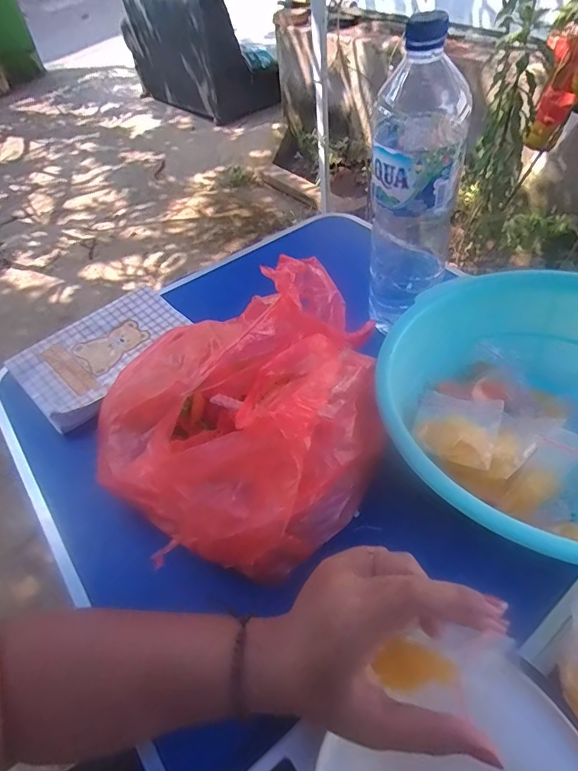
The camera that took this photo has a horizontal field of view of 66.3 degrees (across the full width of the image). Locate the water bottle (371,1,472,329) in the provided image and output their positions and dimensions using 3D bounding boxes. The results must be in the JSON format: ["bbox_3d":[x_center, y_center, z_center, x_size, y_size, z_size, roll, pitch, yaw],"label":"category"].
[{"bbox_3d":[0.121,-0.192,0.442,0.083,0.271,0.080,-21,51,-14],"label":"water bottle"}]

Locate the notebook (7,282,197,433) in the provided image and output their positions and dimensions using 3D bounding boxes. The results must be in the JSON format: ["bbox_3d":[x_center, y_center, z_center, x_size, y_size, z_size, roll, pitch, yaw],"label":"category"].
[{"bbox_3d":[-0.227,-0.047,0.551,0.138,0.028,0.204,32,58,28],"label":"notebook"}]

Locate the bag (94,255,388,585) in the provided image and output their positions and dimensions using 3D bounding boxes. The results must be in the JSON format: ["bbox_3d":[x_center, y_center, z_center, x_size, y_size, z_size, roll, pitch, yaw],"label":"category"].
[{"bbox_3d":[-0.048,0.016,0.401,0.244,0.138,0.257,-2,49,3],"label":"bag"}]

